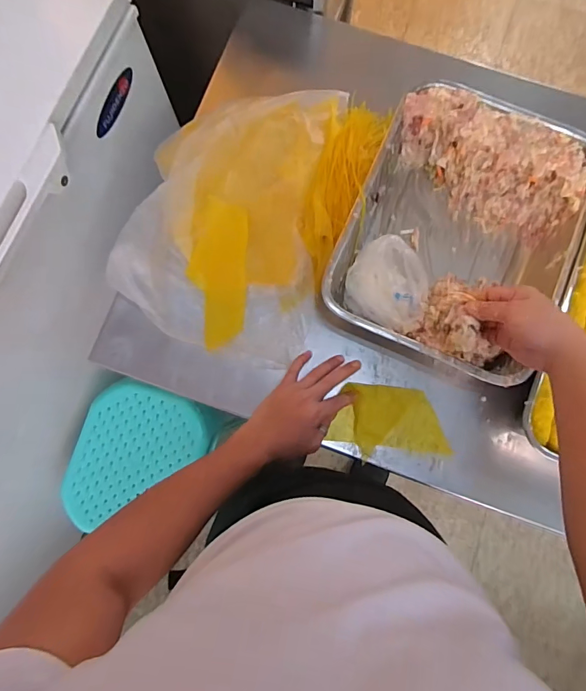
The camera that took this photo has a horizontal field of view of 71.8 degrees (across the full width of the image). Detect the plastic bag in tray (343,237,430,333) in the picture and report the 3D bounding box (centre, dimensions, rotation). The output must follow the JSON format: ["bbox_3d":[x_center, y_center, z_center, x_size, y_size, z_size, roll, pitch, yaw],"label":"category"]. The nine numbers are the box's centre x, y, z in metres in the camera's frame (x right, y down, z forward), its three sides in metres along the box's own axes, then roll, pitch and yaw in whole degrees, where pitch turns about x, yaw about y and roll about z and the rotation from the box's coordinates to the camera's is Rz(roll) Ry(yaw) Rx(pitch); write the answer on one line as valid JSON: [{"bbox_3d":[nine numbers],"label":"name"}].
[{"bbox_3d":[0.146,-0.089,0.601,0.129,0.077,0.112,35,83,6],"label":"plastic bag in tray"}]

